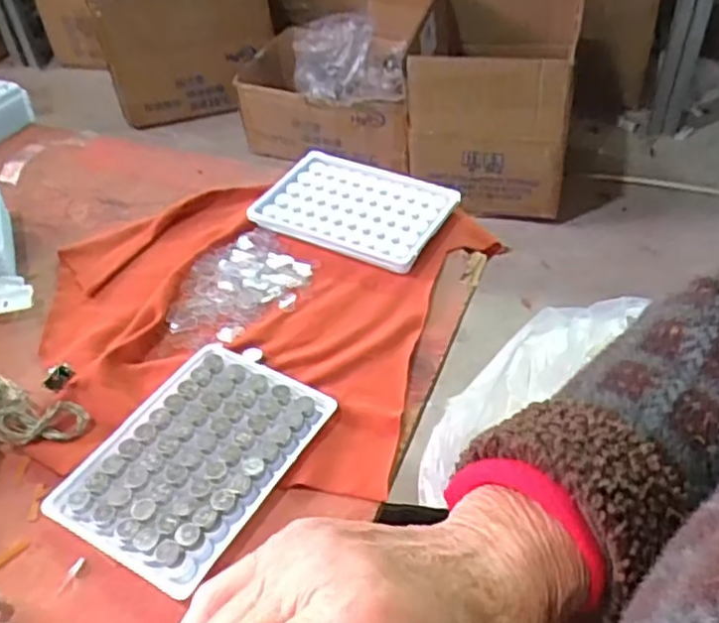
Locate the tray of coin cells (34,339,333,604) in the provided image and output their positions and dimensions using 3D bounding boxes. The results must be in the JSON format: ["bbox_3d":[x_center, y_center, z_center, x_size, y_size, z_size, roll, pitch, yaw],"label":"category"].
[{"bbox_3d":[-0.090,0.073,0.374,0.099,0.010,0.128,22,50,24],"label":"tray of coin cells"}]

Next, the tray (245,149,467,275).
[{"bbox_3d":[-0.006,-0.078,0.518,0.133,0.018,0.088,19,49,21],"label":"tray"}]

